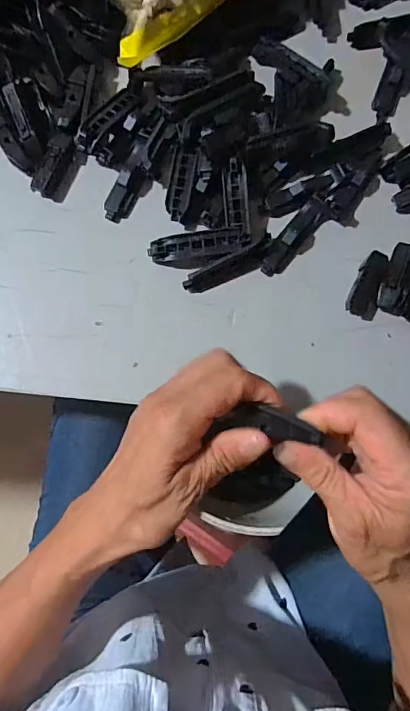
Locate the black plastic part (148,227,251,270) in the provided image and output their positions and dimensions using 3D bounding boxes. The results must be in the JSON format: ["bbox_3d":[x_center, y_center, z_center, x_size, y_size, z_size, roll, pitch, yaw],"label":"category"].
[{"bbox_3d":[-0.004,-0.081,0.337,0.074,0.013,0.026,-9,81,-5],"label":"black plastic part"}]

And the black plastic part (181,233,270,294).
[{"bbox_3d":[0.019,-0.067,0.336,0.073,0.014,0.016,-28,83,-7],"label":"black plastic part"}]

